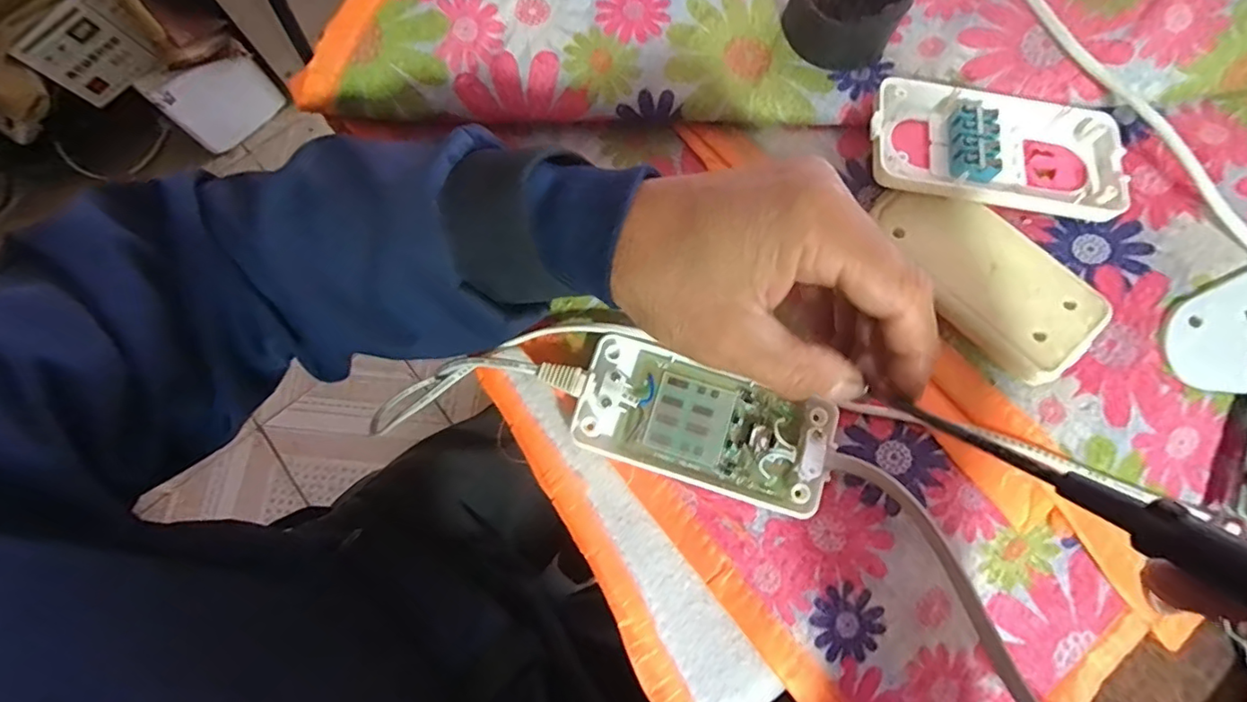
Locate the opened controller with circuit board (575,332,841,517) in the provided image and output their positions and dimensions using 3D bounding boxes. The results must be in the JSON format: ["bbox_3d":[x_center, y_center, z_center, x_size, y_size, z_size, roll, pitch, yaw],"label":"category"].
[{"bbox_3d":[0.040,0.036,0.278,0.123,0.018,0.059,17,74,7],"label":"opened controller with circuit board"}]

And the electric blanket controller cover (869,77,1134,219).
[{"bbox_3d":[0.189,-0.103,0.286,0.126,0.020,0.066,10,73,5],"label":"electric blanket controller cover"}]

